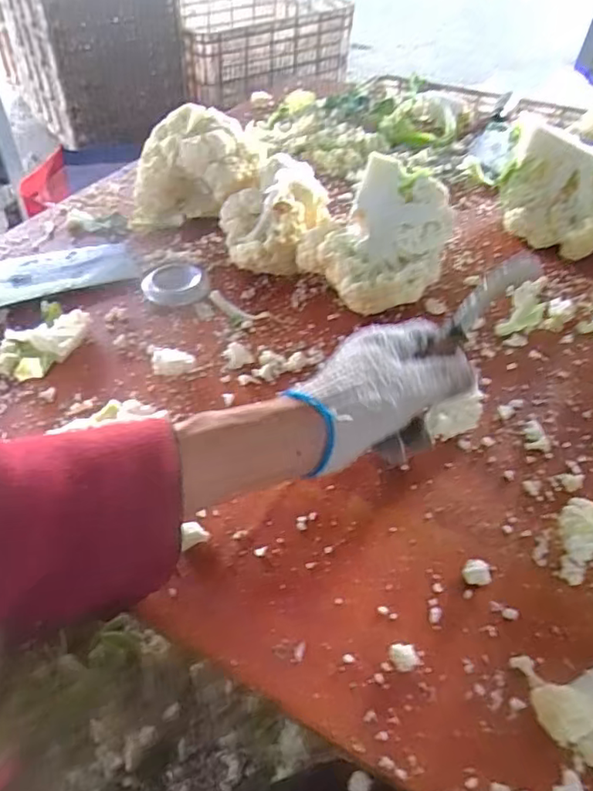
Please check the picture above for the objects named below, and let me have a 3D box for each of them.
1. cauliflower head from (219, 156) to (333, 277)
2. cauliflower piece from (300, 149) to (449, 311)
[{"bbox_3d":[-0.021,-0.172,0.583,0.102,0.082,0.104,1,47,-1],"label":"cauliflower head"},{"bbox_3d":[0.081,-0.138,0.539,0.127,0.101,0.099,-30,55,-26],"label":"cauliflower piece"}]

